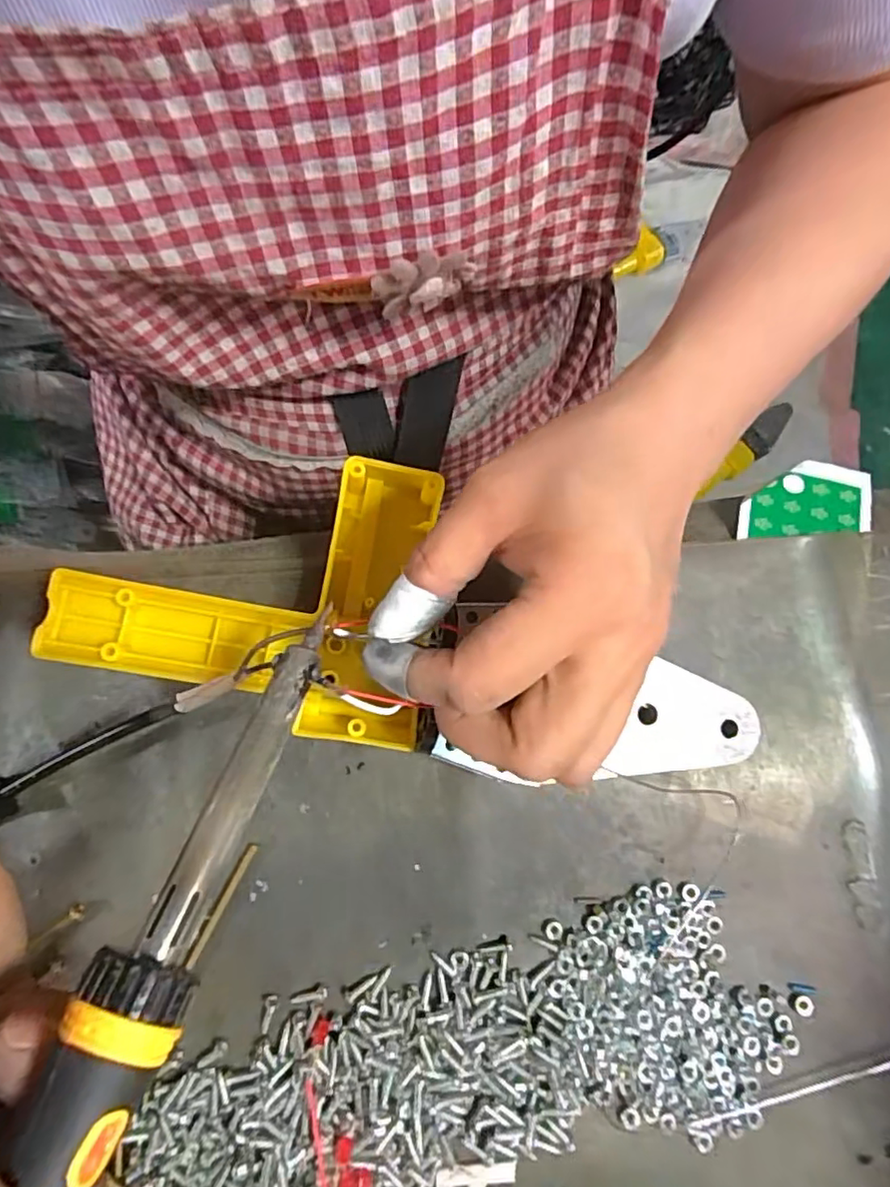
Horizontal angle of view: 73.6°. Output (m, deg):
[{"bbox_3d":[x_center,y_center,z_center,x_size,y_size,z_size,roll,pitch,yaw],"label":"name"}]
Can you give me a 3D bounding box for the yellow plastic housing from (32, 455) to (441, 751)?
[{"bbox_3d":[-0.080,-0.005,0.247,0.142,0.041,0.113,5,79,0],"label":"yellow plastic housing"}]

